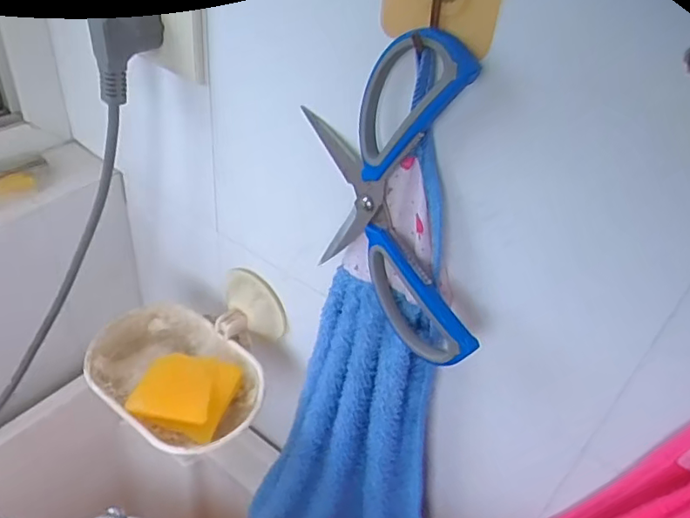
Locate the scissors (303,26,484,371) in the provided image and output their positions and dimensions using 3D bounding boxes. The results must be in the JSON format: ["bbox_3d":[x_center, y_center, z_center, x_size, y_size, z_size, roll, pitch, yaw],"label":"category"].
[{"bbox_3d":[0.028,-0.035,0.301,0.017,0.159,0.136,-27,51,-35],"label":"scissors"}]

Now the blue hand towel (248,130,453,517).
[{"bbox_3d":[0.012,0.106,0.394,0.125,0.369,0.056,17,40,11],"label":"blue hand towel"}]

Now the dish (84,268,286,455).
[{"bbox_3d":[-0.112,0.068,0.435,0.134,0.059,0.128,30,44,25],"label":"dish"}]

